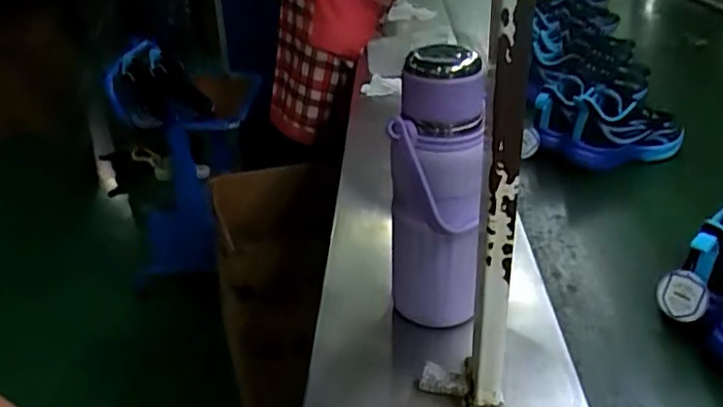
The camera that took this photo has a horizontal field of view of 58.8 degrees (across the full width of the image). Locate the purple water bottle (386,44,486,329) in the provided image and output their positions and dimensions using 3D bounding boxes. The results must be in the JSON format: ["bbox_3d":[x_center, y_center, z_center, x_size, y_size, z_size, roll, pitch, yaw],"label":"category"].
[{"bbox_3d":[0.066,0.005,0.579,0.077,0.275,0.092,0,30,6],"label":"purple water bottle"}]

